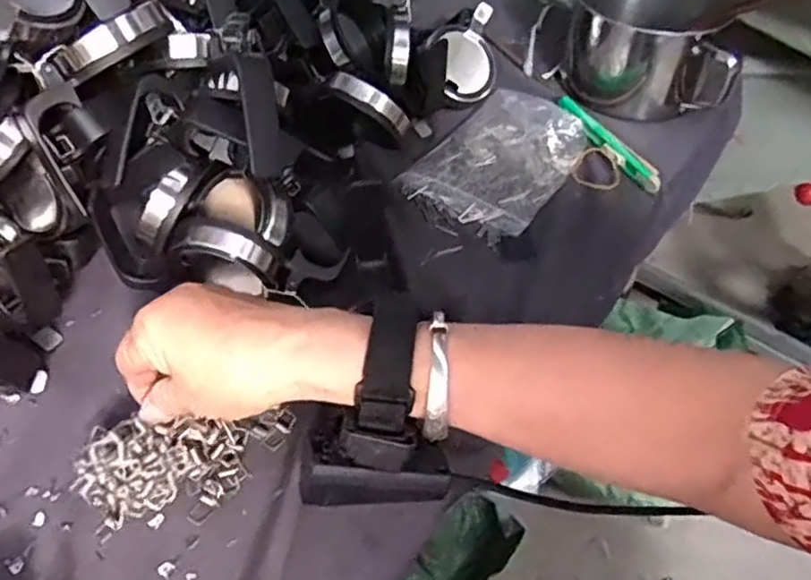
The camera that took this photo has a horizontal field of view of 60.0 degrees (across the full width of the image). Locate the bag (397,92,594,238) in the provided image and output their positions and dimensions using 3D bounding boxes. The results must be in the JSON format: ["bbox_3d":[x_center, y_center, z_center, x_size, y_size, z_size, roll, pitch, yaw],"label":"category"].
[{"bbox_3d":[0.078,-0.111,0.575,0.106,0.018,0.164,28,52,21],"label":"bag"}]

